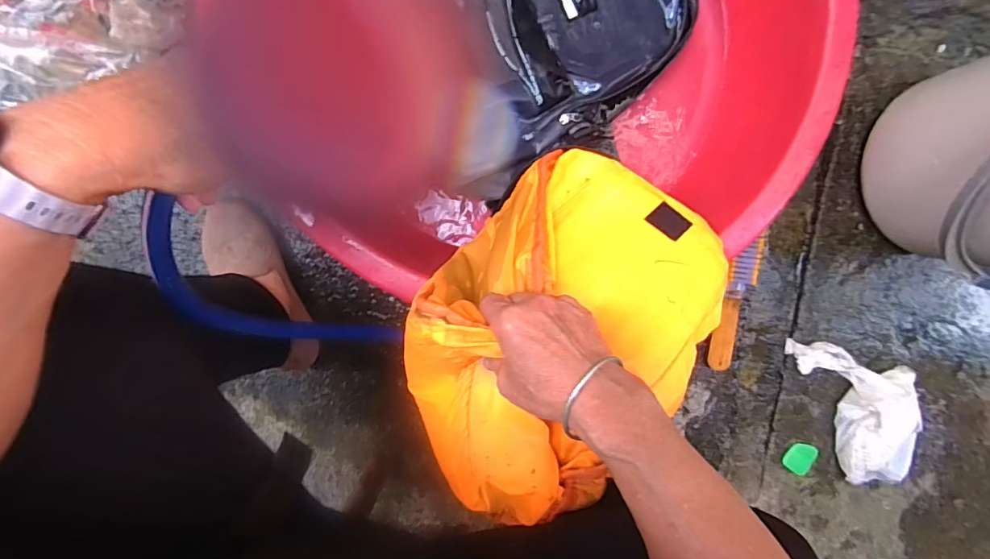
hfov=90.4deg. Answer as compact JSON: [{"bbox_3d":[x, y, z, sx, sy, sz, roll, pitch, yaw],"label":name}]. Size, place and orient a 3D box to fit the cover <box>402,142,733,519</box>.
[{"bbox_3d":[0.068,0.045,0.467,0.235,0.188,0.338,42,93,-8],"label":"cover"}]

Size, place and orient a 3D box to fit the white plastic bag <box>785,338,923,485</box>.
[{"bbox_3d":[0.569,0.197,0.734,0.151,0.044,0.233,-26,99,-1],"label":"white plastic bag"}]

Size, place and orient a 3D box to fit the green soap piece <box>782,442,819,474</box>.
[{"bbox_3d":[0.468,0.273,0.750,0.043,0.008,0.048,30,95,-8],"label":"green soap piece"}]

